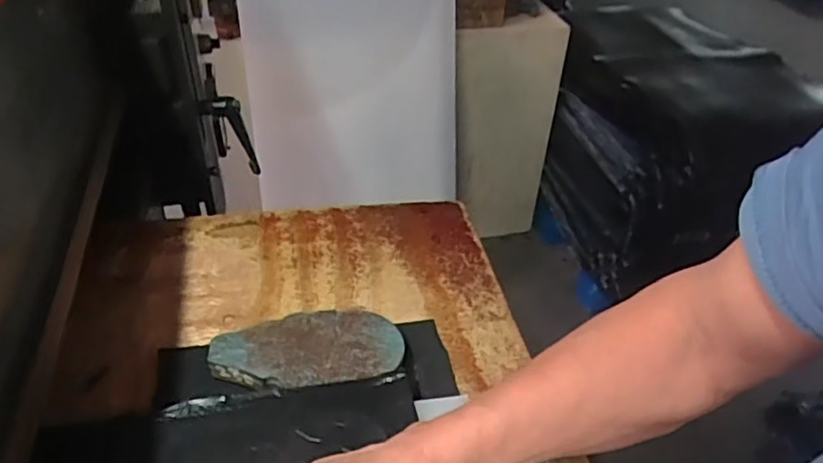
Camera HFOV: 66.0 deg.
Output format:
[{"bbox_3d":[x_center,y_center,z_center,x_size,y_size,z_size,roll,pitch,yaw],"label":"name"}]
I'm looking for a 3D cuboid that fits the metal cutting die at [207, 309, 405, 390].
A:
[{"bbox_3d":[-0.085,0.103,0.525,0.151,0.027,0.077,-5,39,-11],"label":"metal cutting die"}]

